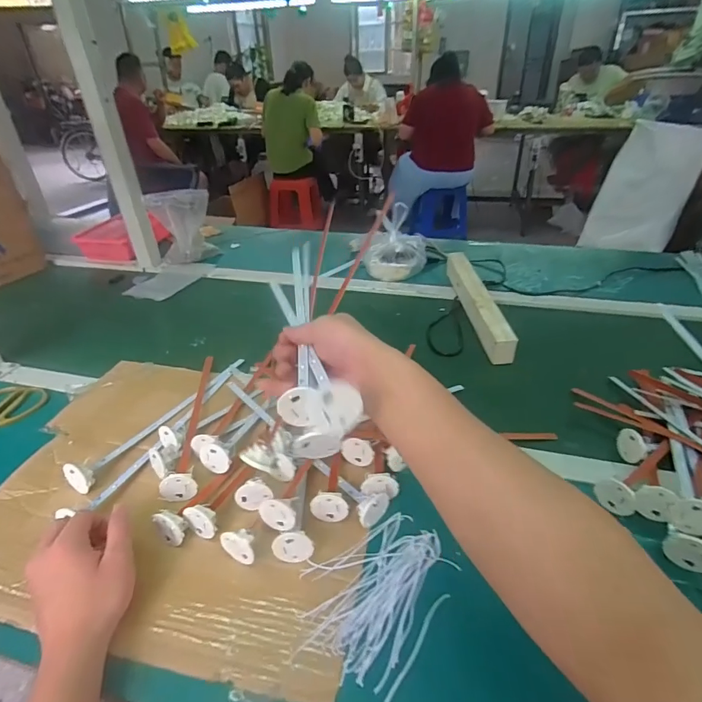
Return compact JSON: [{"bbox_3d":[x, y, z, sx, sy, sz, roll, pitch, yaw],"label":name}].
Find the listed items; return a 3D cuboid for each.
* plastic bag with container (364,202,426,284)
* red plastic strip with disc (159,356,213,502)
[{"bbox_3d":[0.100,-0.243,0.963,0.139,0.131,0.153,5,34,9],"label":"plastic bag with container"},{"bbox_3d":[-0.213,0.080,0.576,0.035,0.032,0.275,-7,34,-8],"label":"red plastic strip with disc"}]

